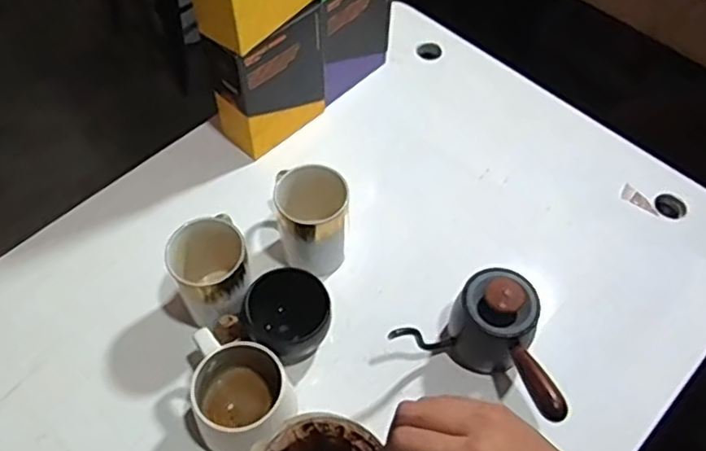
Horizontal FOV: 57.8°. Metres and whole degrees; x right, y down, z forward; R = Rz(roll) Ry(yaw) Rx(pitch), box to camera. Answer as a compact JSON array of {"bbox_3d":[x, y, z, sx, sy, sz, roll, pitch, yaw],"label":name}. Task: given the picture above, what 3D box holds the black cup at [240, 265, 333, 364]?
[{"bbox_3d":[-0.063,0.085,0.614,0.080,0.058,0.070,-24,60,-15],"label":"black cup"}]

